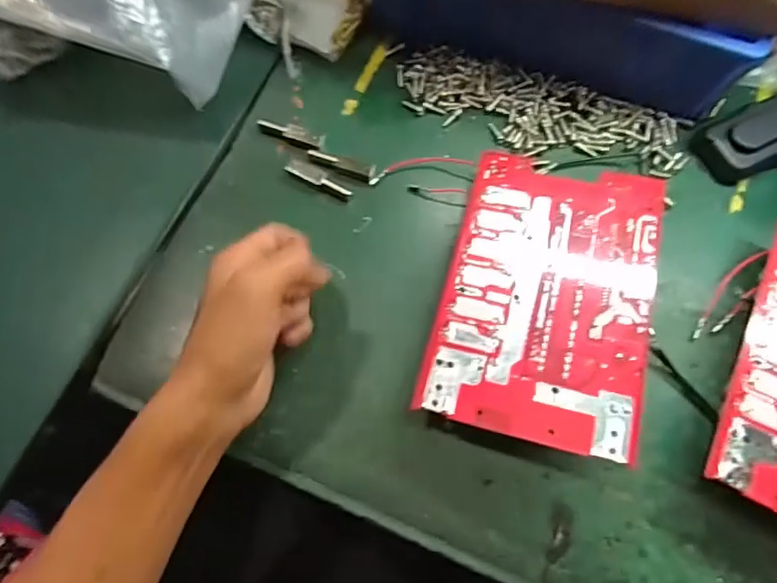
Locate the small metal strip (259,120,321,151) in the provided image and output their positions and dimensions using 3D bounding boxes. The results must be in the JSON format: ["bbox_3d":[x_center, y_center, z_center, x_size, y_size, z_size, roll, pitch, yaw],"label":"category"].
[{"bbox_3d":[-0.075,-0.121,0.408,0.049,0.005,0.015,22,73,4],"label":"small metal strip"}]

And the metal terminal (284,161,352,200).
[{"bbox_3d":[-0.051,-0.084,0.400,0.051,0.004,0.015,27,73,6],"label":"metal terminal"}]

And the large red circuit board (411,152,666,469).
[{"bbox_3d":[0.102,0.000,0.356,0.128,0.055,0.194,16,73,3],"label":"large red circuit board"}]

